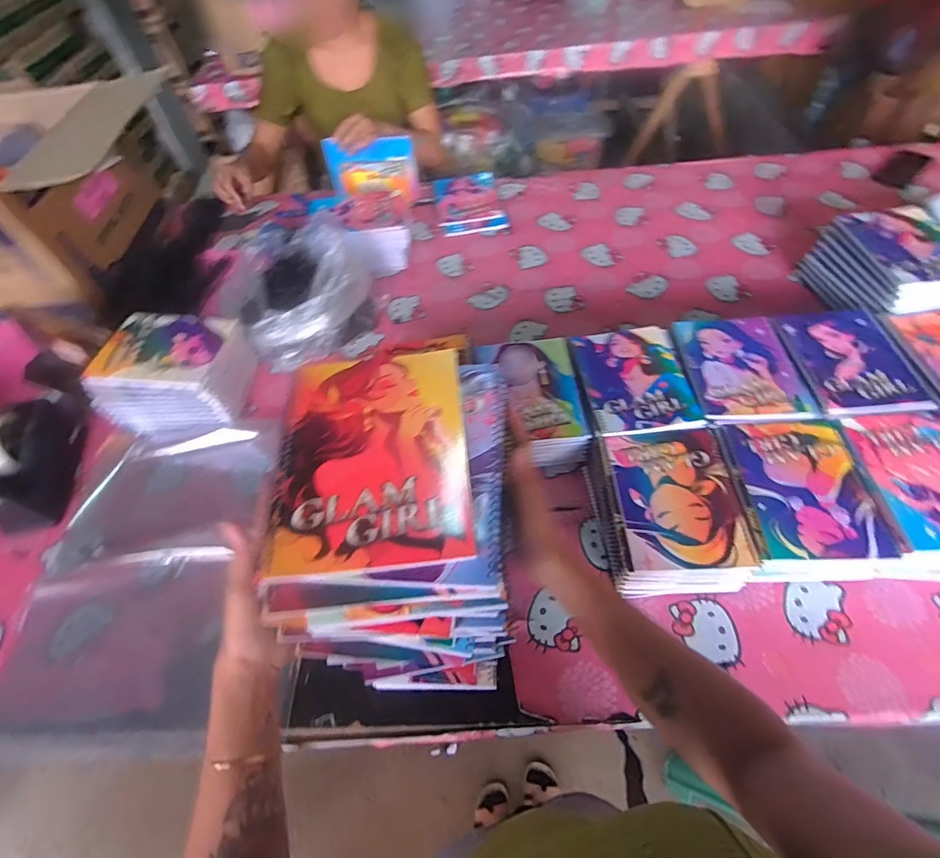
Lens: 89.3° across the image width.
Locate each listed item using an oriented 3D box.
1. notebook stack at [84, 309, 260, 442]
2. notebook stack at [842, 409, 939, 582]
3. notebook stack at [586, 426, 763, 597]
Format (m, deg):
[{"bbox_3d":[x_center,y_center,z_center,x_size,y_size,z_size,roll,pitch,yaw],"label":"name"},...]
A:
[{"bbox_3d":[-0.496,-0.090,0.817,0.204,0.155,0.179,4,55,7],"label":"notebook stack"},{"bbox_3d":[0.589,0.089,0.627,0.176,0.081,0.219,-5,55,1],"label":"notebook stack"},{"bbox_3d":[0.261,0.110,0.632,0.167,0.074,0.213,-3,55,2],"label":"notebook stack"}]

